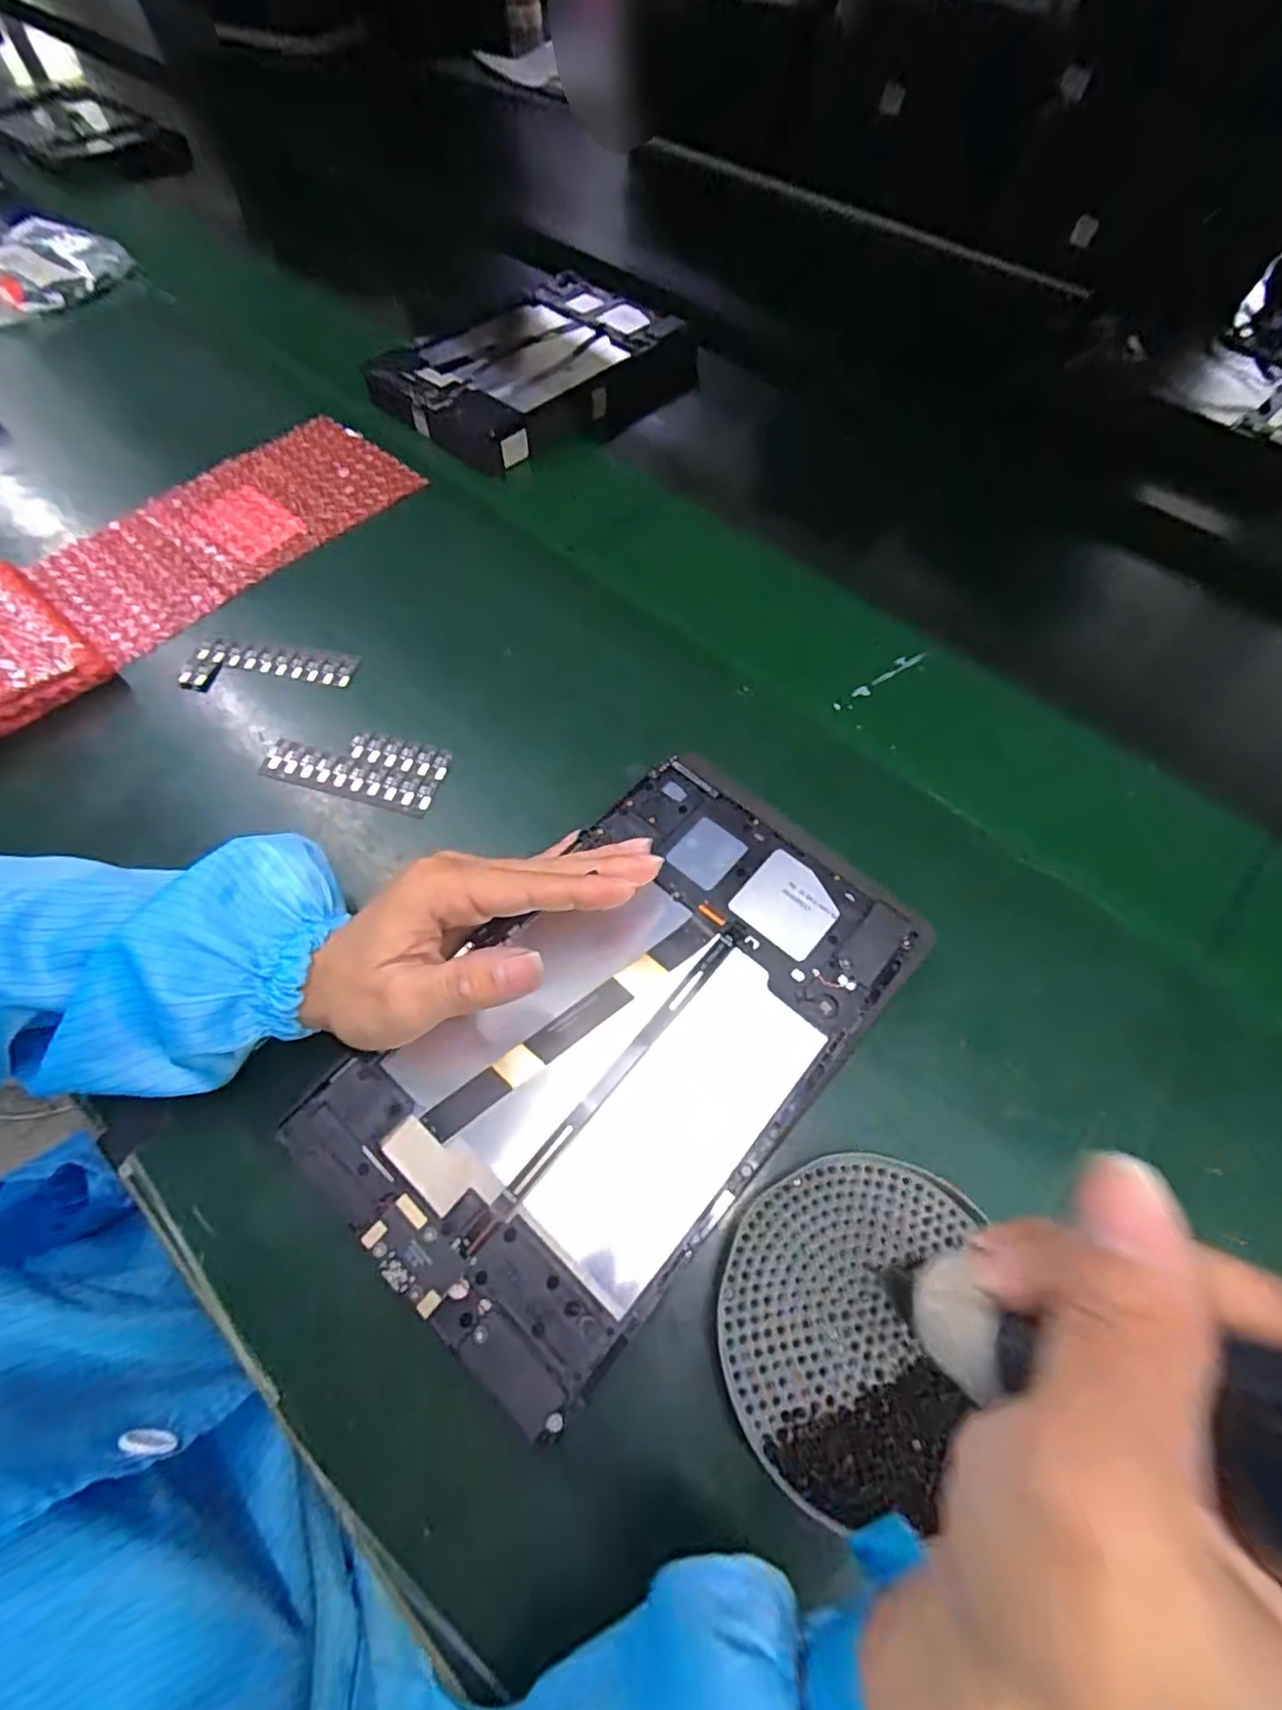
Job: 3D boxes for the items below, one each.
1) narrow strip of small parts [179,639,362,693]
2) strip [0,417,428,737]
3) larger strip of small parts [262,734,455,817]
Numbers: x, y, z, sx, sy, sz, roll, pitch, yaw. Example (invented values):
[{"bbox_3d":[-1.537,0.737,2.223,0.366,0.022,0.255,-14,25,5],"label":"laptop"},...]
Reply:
[{"bbox_3d":[-0.224,-0.116,0.407,0.102,0.005,0.038,1,62,1],"label":"narrow strip of small parts"},{"bbox_3d":[-0.315,-0.202,0.441,0.129,0.035,0.341,35,68,17],"label":"strip"},{"bbox_3d":[-0.160,-0.049,0.376,0.100,0.008,0.040,12,63,7],"label":"larger strip of small parts"}]

